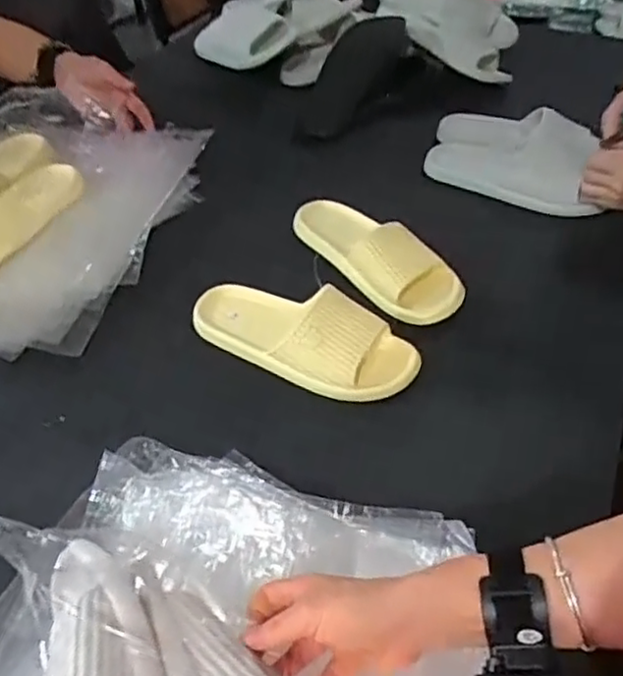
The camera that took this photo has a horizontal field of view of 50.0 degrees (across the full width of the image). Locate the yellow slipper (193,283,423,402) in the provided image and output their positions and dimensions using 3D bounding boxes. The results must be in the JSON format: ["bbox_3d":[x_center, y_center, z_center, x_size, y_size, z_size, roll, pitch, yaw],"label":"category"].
[{"bbox_3d":[-0.010,-0.013,0.752,0.266,0.066,0.106,20,49,19],"label":"yellow slipper"}]

